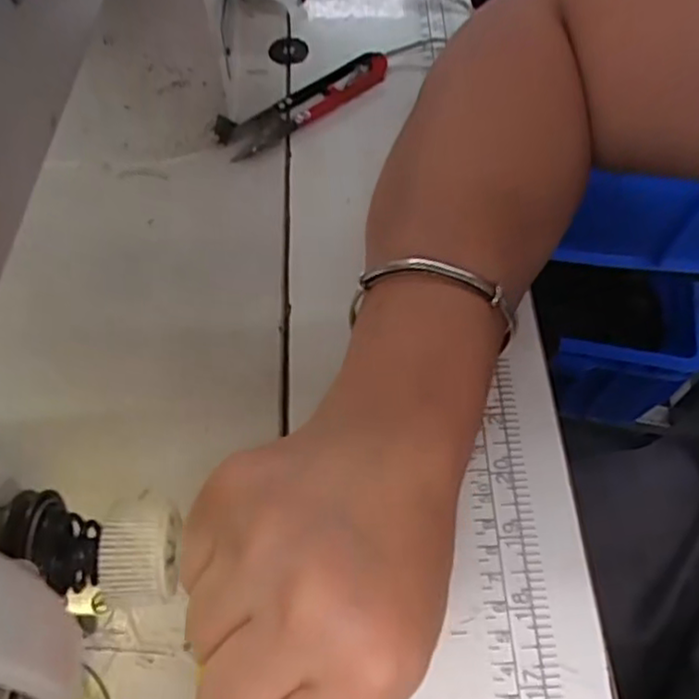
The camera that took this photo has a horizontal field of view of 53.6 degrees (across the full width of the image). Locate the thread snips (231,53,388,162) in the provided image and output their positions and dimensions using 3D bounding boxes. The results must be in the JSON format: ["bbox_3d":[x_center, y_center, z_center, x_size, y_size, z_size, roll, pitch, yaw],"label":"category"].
[{"bbox_3d":[-0.019,-0.131,0.367,0.101,0.017,0.021,-33,66,-21],"label":"thread snips"}]

